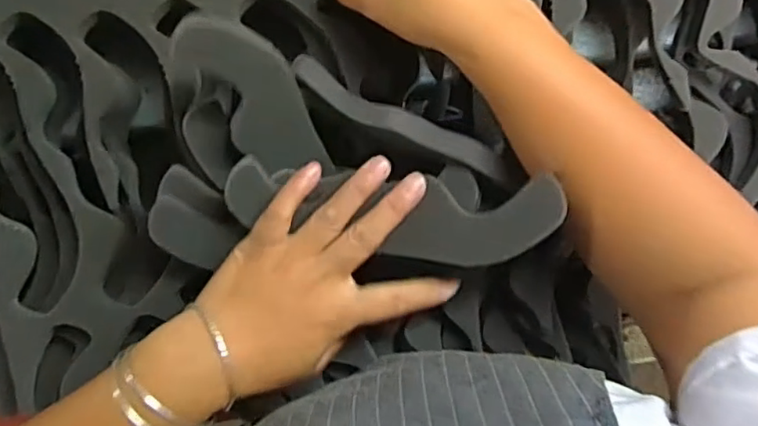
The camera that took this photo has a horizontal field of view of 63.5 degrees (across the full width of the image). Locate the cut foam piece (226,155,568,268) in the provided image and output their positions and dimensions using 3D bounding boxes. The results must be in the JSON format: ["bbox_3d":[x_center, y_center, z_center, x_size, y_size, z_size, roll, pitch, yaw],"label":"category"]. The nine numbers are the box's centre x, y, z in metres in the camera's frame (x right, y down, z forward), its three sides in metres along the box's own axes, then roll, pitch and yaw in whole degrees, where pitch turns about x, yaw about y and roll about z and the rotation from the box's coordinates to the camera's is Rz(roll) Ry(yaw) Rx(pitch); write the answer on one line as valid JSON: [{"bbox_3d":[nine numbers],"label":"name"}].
[{"bbox_3d":[0.006,-0.002,0.374,0.195,0.026,0.054,8,92,6],"label":"cut foam piece"}]

